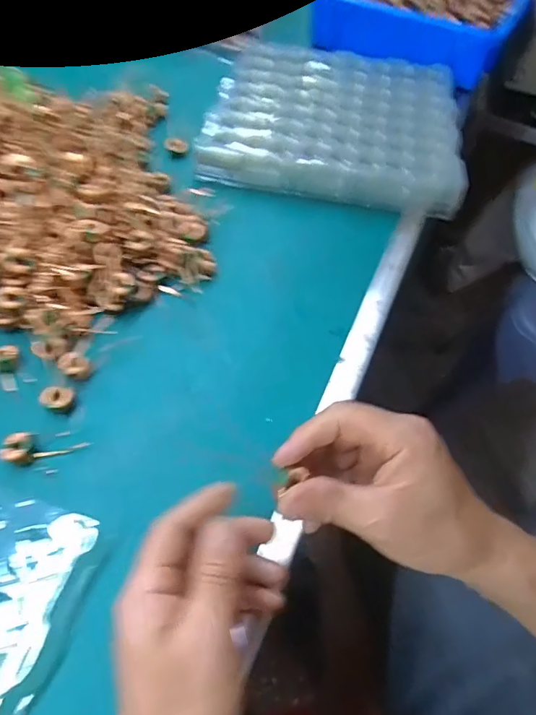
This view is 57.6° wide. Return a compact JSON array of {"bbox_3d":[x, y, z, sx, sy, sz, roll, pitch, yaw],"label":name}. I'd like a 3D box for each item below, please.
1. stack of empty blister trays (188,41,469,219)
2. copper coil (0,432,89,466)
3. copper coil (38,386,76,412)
[{"bbox_3d":[0.078,-0.288,0.587,0.287,0.032,0.285,11,54,2],"label":"stack of empty blister trays"},{"bbox_3d":[-0.159,0.066,0.343,0.055,0.014,0.021,2,57,-2],"label":"copper coil"},{"bbox_3d":[-0.158,0.031,0.365,0.023,0.007,0.019,8,54,-1],"label":"copper coil"}]

